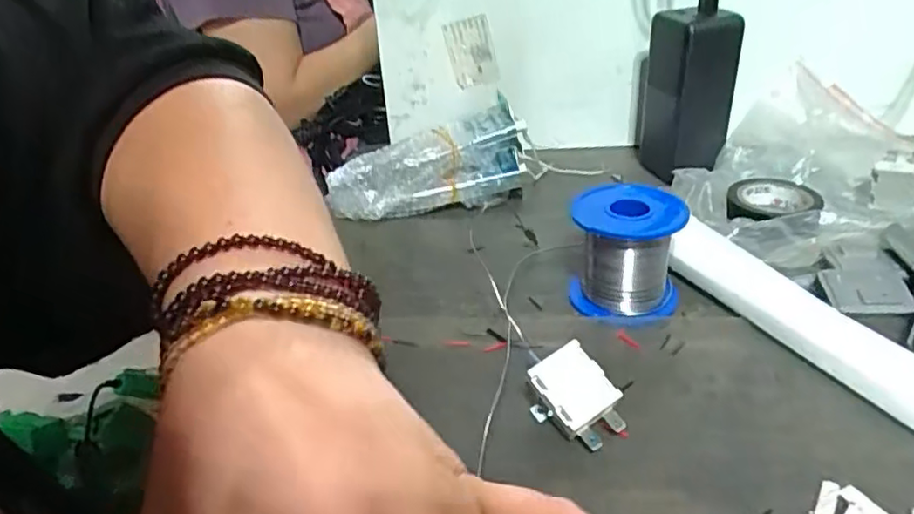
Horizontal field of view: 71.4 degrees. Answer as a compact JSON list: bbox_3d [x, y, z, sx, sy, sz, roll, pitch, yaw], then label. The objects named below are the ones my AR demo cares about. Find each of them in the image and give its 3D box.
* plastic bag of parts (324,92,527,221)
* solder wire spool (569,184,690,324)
[{"bbox_3d":[-0.016,-0.070,0.497,0.160,0.065,0.058,-12,33,-9],"label":"plastic bag of parts"},{"bbox_3d":[0.102,-0.002,0.381,0.064,0.062,0.056,3,33,14],"label":"solder wire spool"}]

